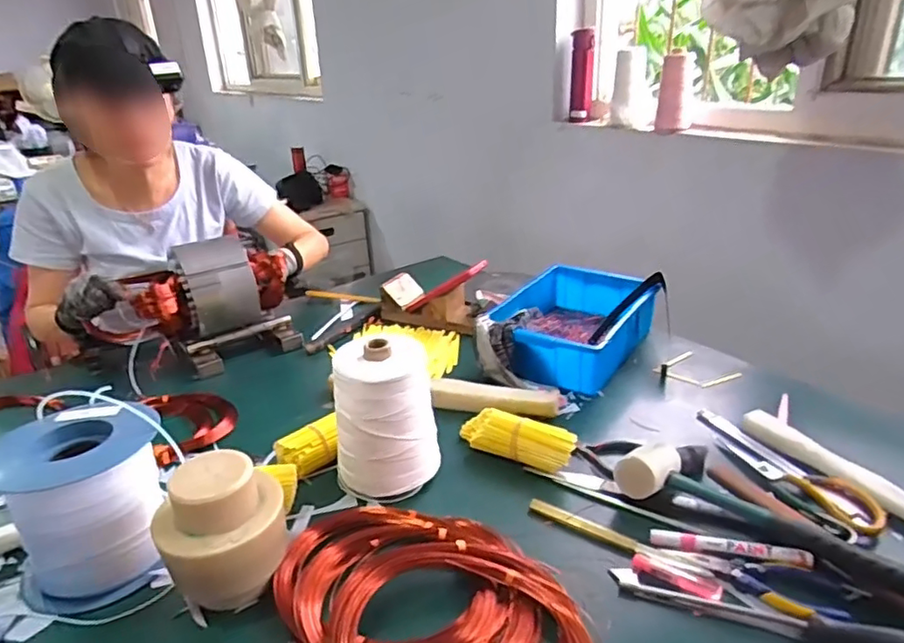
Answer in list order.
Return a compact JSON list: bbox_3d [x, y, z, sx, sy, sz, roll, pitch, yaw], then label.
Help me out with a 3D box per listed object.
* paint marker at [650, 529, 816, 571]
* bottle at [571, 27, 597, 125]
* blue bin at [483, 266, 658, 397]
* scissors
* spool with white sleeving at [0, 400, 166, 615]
[{"bbox_3d":[0.267,0.220,0.570,0.141,0.019,0.018,4,25,14],"label":"paint marker"},{"bbox_3d":[0.349,-0.645,1.575,0.061,0.237,0.056,4,25,14],"label":"bottle"},{"bbox_3d":[0.198,0.013,0.967,0.197,0.101,0.300,13,29,30],"label":"blue bin"},{"bbox_3d":[0.372,0.165,0.679,0.059,0.019,0.231,-13,27,-22],"label":"scissors"},{"bbox_3d":[-0.361,0.175,0.584,0.146,0.143,0.141,-21,31,-36],"label":"spool with white sleeving"}]

